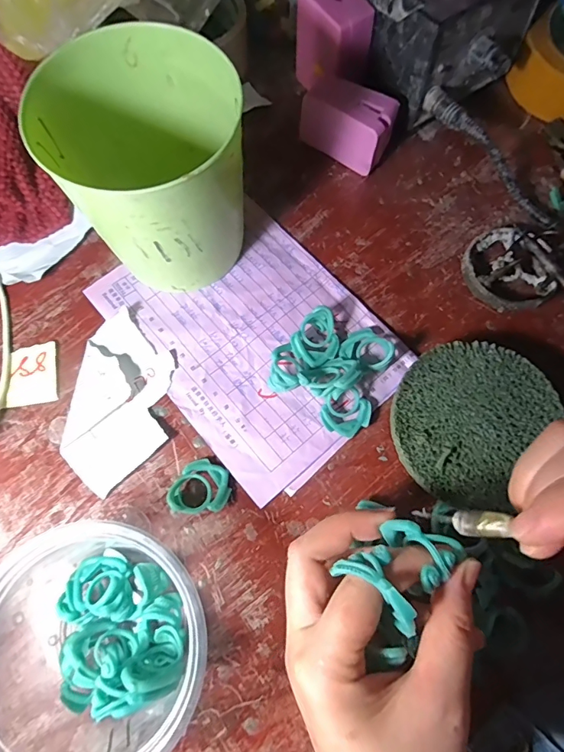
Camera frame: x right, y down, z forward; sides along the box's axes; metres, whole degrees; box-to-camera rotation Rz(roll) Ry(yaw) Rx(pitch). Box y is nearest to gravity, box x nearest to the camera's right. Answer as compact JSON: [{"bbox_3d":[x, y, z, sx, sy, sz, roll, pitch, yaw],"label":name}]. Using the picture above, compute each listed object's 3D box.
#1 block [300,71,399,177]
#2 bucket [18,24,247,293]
[{"bbox_3d":[0.052,-0.198,0.341,0.067,0.047,0.034,34,76,8],"label":"block"},{"bbox_3d":[-0.078,-0.128,0.283,0.114,0.113,0.107,0,74,-1],"label":"bucket"}]

